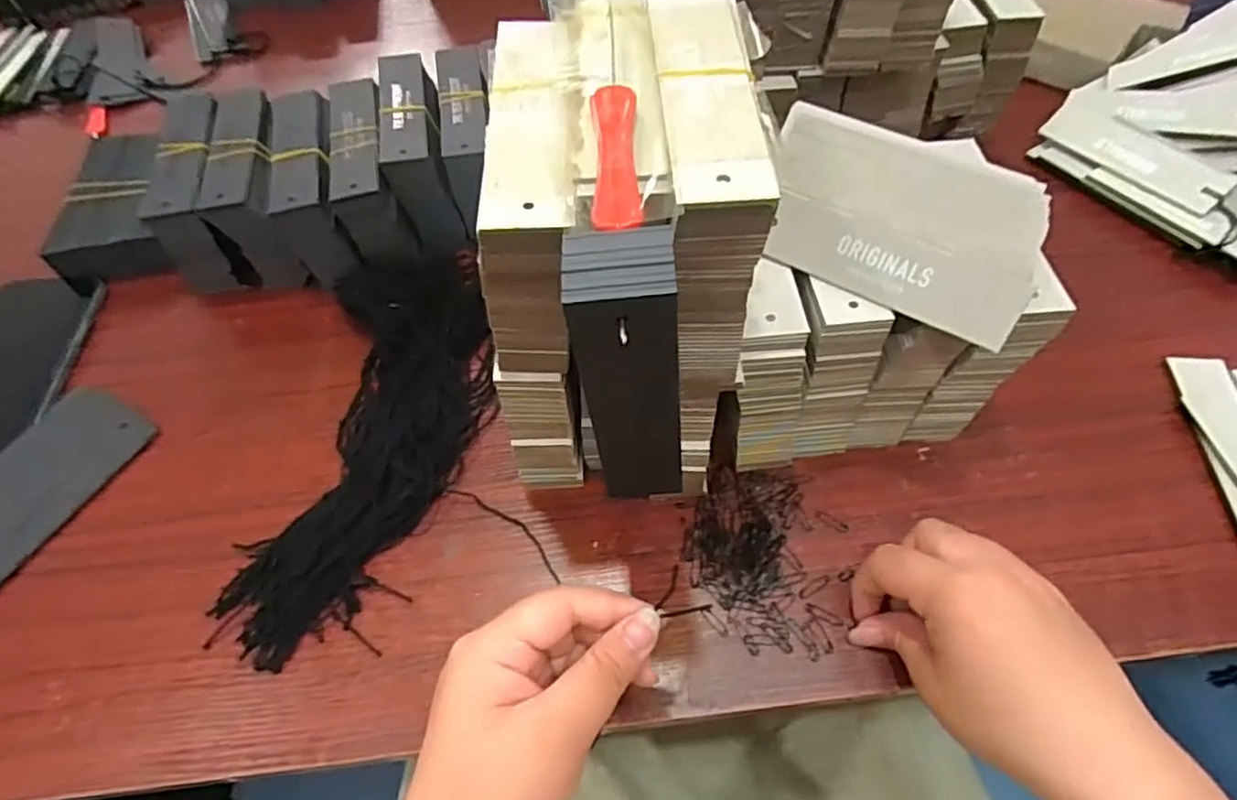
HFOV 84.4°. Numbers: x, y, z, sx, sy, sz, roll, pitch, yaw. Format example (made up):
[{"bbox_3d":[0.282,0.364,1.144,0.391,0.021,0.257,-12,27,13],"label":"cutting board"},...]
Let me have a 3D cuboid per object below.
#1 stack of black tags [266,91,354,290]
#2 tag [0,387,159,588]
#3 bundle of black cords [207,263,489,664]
[{"bbox_3d":[-0.211,-0.147,0.480,0.040,0.073,0.138,-13,57,-5],"label":"stack of black tags"},{"bbox_3d":[-0.338,0.049,0.392,0.058,0.010,0.128,32,61,0],"label":"tag"},{"bbox_3d":[-0.141,0.019,0.401,0.104,0.028,0.254,7,57,8],"label":"bundle of black cords"}]

